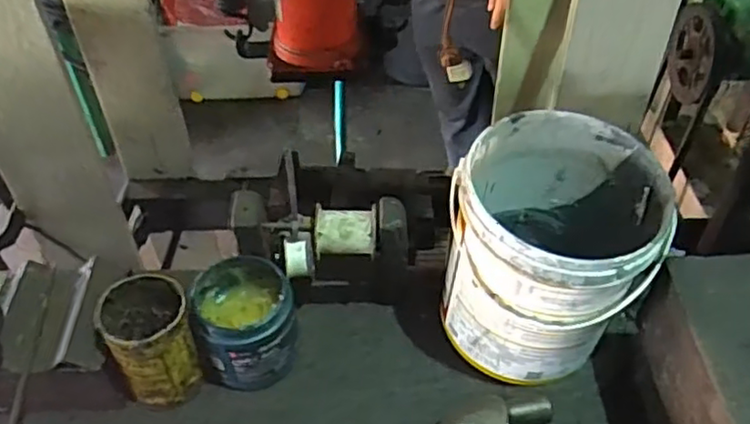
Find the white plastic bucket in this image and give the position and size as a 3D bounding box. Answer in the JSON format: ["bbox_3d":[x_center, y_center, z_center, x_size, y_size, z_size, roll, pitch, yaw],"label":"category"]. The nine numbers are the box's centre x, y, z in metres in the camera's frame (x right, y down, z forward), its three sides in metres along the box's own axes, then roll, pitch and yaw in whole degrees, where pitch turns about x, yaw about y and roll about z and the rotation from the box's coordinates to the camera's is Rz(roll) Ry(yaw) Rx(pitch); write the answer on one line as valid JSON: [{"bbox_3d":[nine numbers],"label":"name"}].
[{"bbox_3d":[0.160,0.042,0.611,0.168,0.202,0.172,0,44,0],"label":"white plastic bucket"}]

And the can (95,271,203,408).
[{"bbox_3d":[-0.204,0.117,0.608,0.071,0.106,0.086,-17,47,-16],"label":"can"}]

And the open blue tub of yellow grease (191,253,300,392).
[{"bbox_3d":[-0.121,0.106,0.628,0.090,0.098,0.094,0,44,0],"label":"open blue tub of yellow grease"}]

